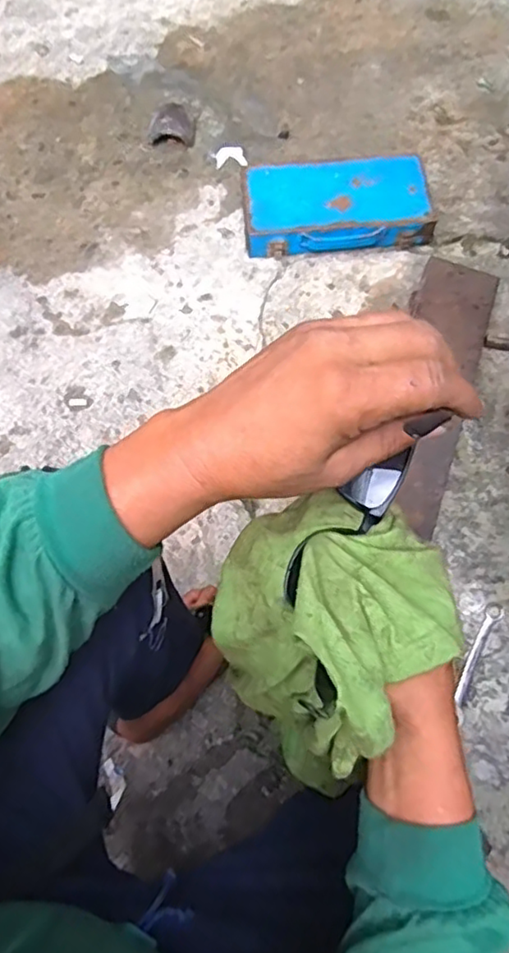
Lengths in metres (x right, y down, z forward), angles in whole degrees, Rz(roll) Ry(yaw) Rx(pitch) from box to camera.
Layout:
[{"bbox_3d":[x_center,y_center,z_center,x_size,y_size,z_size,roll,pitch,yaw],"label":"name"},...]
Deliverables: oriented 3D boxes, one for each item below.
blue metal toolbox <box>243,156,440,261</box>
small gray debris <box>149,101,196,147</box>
[{"bbox_3d":[0.137,-0.453,1.029,0.305,0.067,0.180,-3,72,-2],"label":"blue metal toolbox"},{"bbox_3d":[-0.143,-0.628,1.095,0.075,0.034,0.075,3,72,0],"label":"small gray debris"}]

